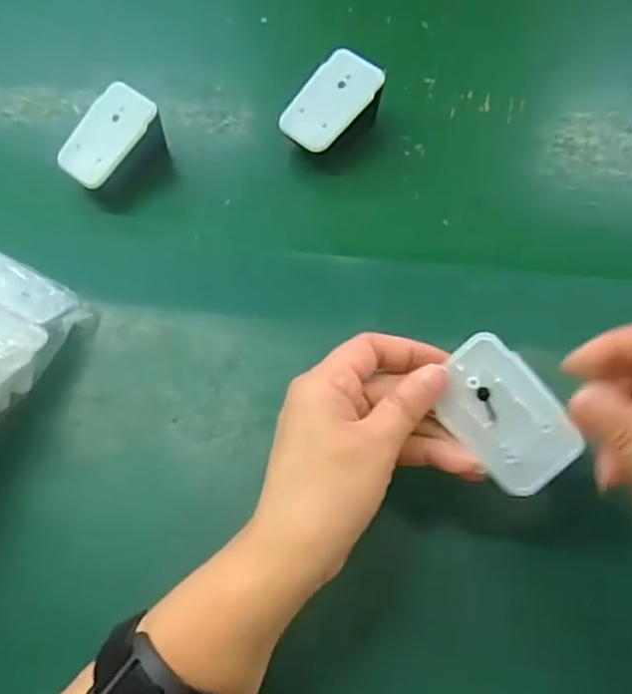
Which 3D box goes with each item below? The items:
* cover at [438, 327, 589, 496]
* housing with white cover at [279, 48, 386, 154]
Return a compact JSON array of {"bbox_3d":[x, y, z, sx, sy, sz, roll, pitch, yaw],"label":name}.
[{"bbox_3d":[0.086,0.031,0.294,0.045,0.004,0.069,-42,80,3],"label":"cover"},{"bbox_3d":[0.013,-0.157,0.427,0.050,0.037,0.065,38,71,17],"label":"housing with white cover"}]

